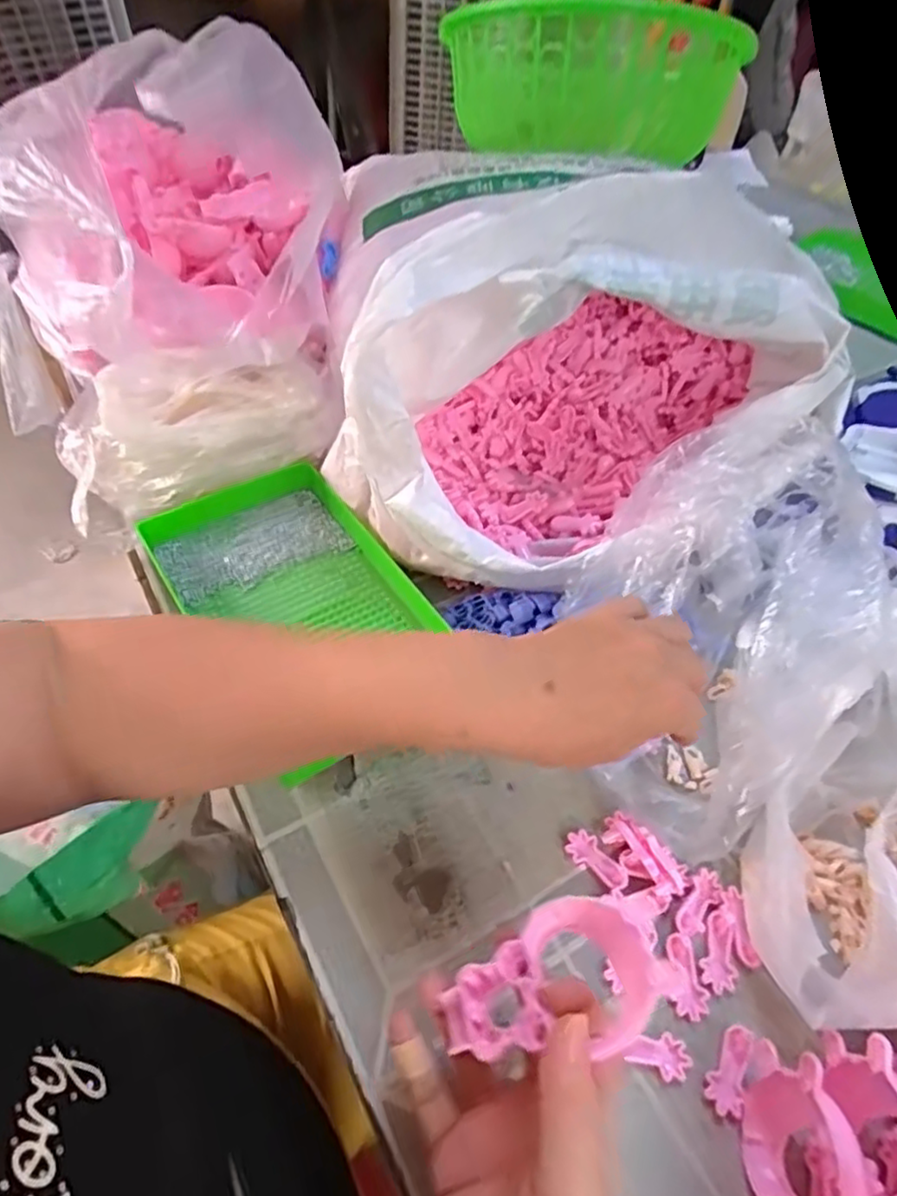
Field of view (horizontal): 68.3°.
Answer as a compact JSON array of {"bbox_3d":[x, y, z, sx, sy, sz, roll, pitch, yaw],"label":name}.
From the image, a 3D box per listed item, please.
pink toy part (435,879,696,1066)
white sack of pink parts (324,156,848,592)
[{"bbox_3d":[0.049,0.167,0.288,0.109,0.020,0.058,-27,53,8],"label":"pink toy part"},{"bbox_3d":[0.113,-0.162,0.498,0.263,0.204,0.349,37,58,24],"label":"white sack of pink parts"}]

